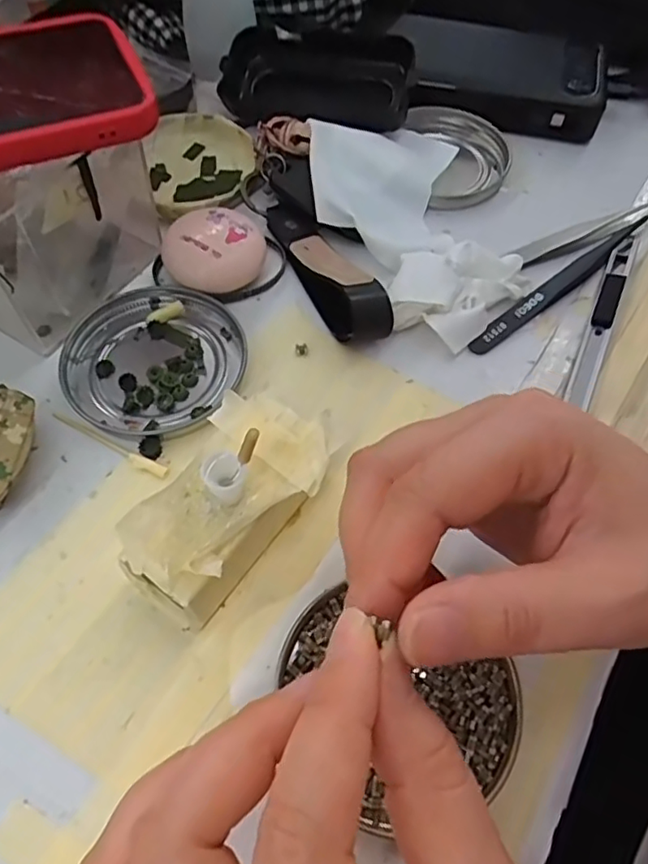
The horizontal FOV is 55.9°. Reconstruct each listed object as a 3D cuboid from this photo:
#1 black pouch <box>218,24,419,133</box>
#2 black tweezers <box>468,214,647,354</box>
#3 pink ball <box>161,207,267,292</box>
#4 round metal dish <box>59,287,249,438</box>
[{"bbox_3d":[-0.004,-0.208,0.356,0.108,0.031,0.047,10,61,3],"label":"black pouch"},{"bbox_3d":[0.119,-0.075,0.302,0.126,0.008,0.010,-35,68,-20],"label":"black tweezers"},{"bbox_3d":[-0.052,-0.087,0.296,0.043,0.023,0.041,1,61,-2],"label":"pink ball"},{"bbox_3d":[-0.076,-0.033,0.274,0.076,0.008,0.074,1,61,-2],"label":"round metal dish"}]

